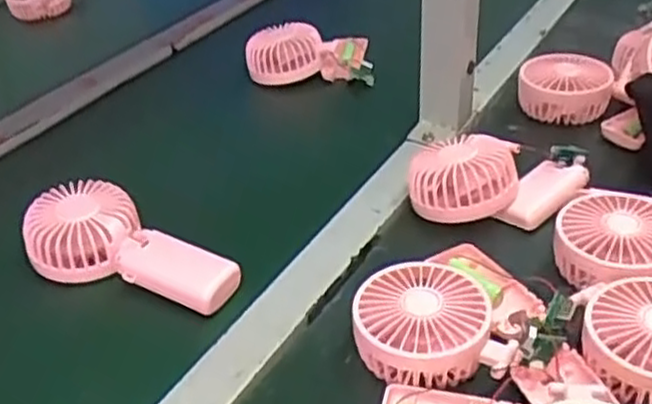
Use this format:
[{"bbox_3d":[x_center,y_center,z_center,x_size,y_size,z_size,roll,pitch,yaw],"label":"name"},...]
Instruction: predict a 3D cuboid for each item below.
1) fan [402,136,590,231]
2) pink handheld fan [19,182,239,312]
[{"bbox_3d":[0.145,-0.018,0.623,0.148,0.048,0.087,4,37,8],"label":"fan"},{"bbox_3d":[-0.148,0.034,0.564,0.167,0.041,0.077,19,41,26],"label":"pink handheld fan"}]

